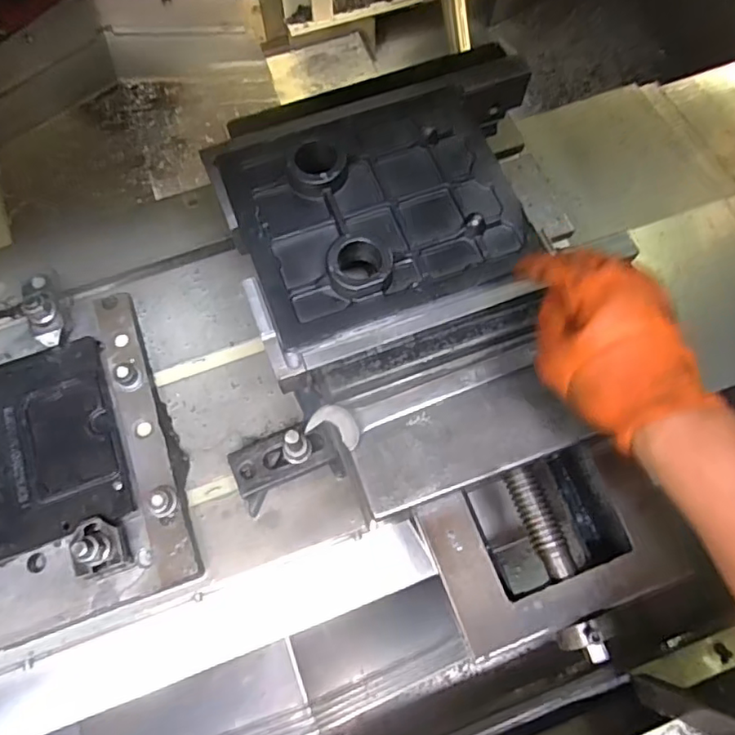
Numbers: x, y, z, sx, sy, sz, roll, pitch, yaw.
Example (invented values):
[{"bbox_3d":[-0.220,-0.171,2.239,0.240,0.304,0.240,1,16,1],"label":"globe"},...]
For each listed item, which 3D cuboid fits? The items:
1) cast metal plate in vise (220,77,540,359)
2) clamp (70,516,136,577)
[{"bbox_3d":[0.011,-0.144,0.542,0.247,0.028,0.203,-20,72,-7],"label":"cast metal plate in vise"},{"bbox_3d":[-0.272,0.176,0.580,0.054,0.048,0.052,-19,72,-7],"label":"clamp"}]

